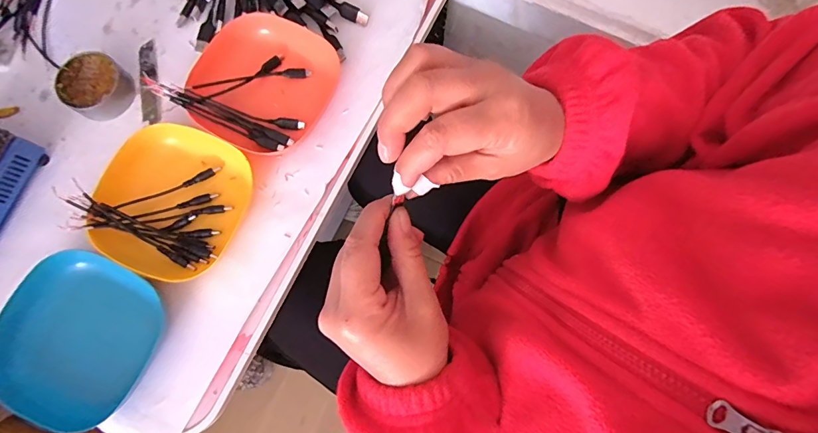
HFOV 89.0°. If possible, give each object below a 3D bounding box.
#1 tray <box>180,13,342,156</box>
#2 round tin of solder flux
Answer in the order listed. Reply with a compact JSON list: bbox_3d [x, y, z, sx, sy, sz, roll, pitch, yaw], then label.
[{"bbox_3d":[-0.150,-0.136,0.425,0.123,0.030,0.136,29,80,6],"label":"tray"},{"bbox_3d":[-0.325,-0.136,0.433,0.064,0.026,0.061,0,78,0],"label":"round tin of solder flux"}]

